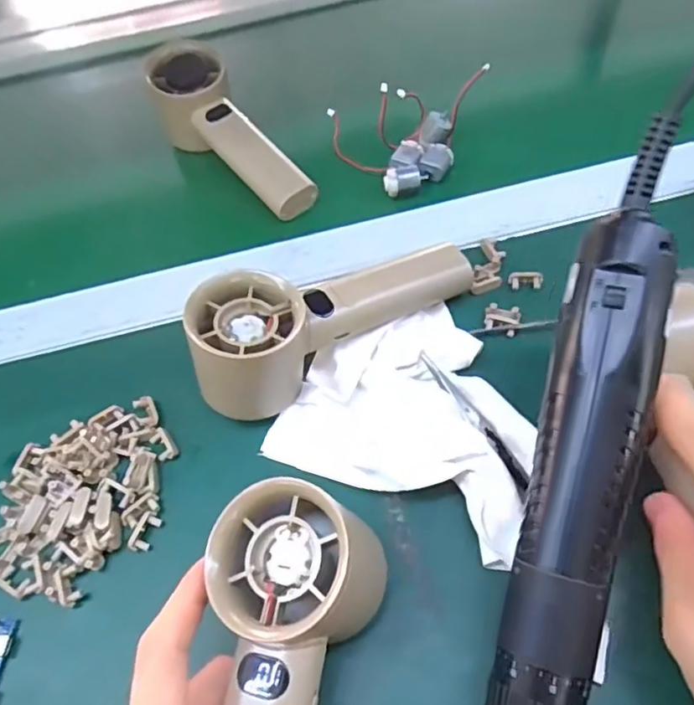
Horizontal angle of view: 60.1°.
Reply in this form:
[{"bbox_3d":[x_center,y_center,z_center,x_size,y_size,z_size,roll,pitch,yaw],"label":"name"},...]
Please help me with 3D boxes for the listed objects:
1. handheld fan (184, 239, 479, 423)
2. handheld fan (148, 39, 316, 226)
[{"bbox_3d":[-0.010,-0.029,0.316,0.156,0.055,0.049,-31,59,-15],"label":"handheld fan"},{"bbox_3d":[-0.080,-0.155,0.434,0.058,0.052,0.158,-38,76,-19],"label":"handheld fan"}]

